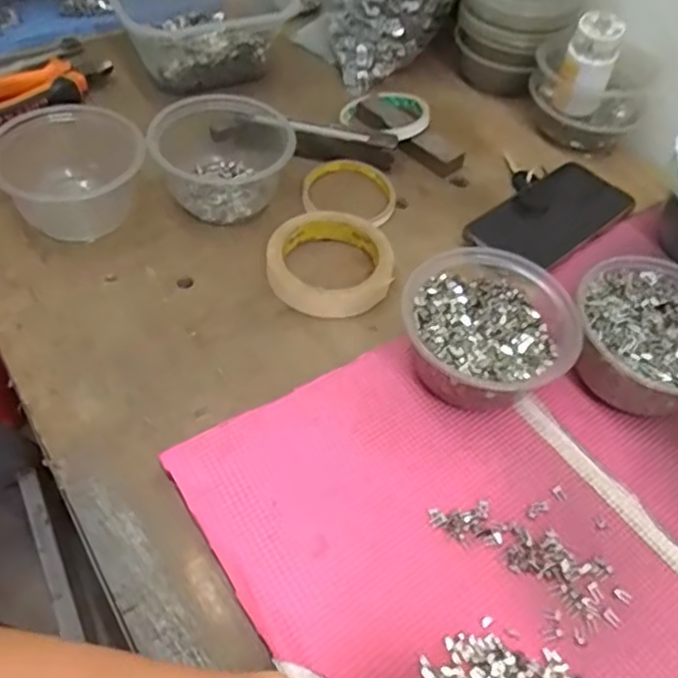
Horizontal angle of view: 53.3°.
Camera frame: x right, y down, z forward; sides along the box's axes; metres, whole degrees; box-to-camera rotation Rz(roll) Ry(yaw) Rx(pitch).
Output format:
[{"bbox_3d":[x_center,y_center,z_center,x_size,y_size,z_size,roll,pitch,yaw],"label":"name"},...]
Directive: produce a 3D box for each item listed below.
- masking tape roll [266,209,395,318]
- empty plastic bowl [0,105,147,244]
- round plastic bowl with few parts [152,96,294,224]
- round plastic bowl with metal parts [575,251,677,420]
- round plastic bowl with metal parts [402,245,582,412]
[{"bbox_3d":[-0.007,-0.063,0.534,0.094,0.018,0.099,2,52,-3],"label":"masking tape roll"},{"bbox_3d":[-0.210,-0.130,0.541,0.104,0.062,0.112,2,52,-3],"label":"empty plastic bowl"},{"bbox_3d":[-0.098,-0.161,0.576,0.110,0.063,0.115,2,52,-3],"label":"round plastic bowl with few parts"},{"bbox_3d":[0.217,0.001,0.473,0.107,0.062,0.112,2,52,-3],"label":"round plastic bowl with metal parts"},{"bbox_3d":[0.099,-0.005,0.465,0.109,0.060,0.113,2,52,-3],"label":"round plastic bowl with metal parts"}]

